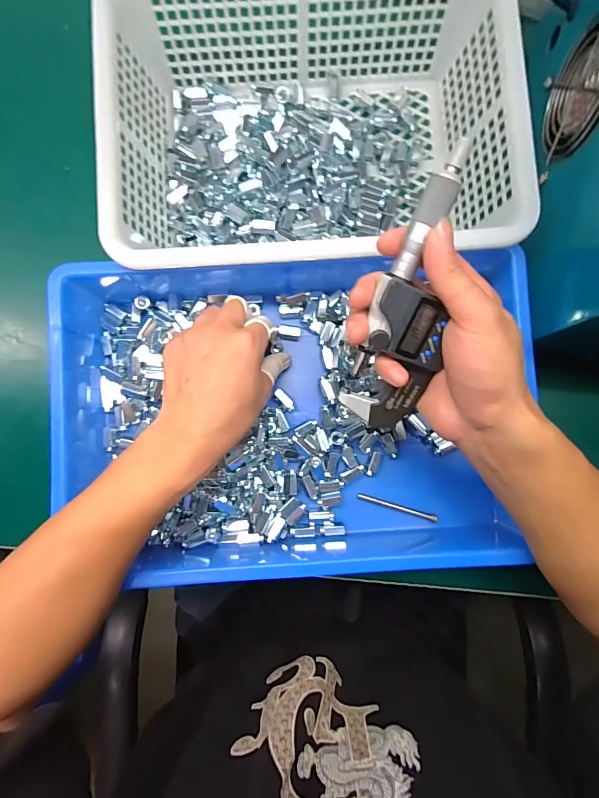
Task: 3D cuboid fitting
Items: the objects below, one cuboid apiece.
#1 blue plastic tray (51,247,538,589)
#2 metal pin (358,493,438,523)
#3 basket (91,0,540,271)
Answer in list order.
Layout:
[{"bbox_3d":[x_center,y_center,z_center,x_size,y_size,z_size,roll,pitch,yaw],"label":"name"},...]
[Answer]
[{"bbox_3d":[-0.003,0.013,0.327,0.363,0.066,0.269,-3,87,1],"label":"blue plastic tray"},{"bbox_3d":[0.086,0.094,0.347,0.071,0.004,0.006,17,88,2],"label":"metal pin"},{"bbox_3d":[0.008,-0.219,0.333,0.310,0.089,0.219,-6,87,1],"label":"basket"}]

